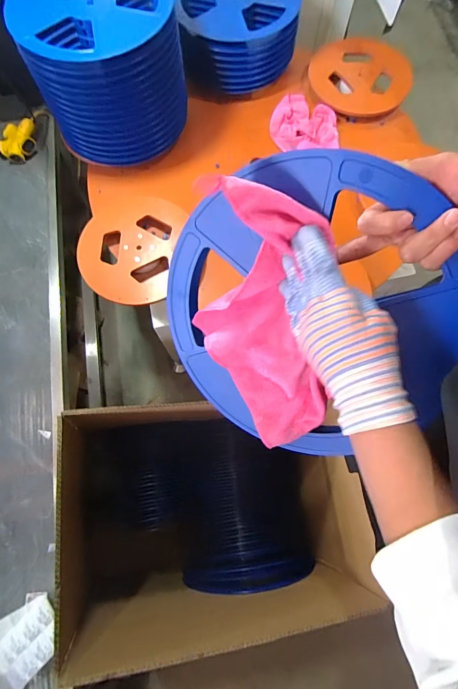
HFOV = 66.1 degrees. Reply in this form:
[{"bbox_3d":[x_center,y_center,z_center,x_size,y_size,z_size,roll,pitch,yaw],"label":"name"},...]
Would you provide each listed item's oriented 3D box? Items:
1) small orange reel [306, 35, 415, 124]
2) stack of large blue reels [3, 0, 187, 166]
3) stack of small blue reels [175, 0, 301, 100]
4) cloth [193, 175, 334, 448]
[{"bbox_3d":[0.352,-0.720,0.944,0.260,0.034,0.266,15,74,4],"label":"small orange reel"},{"bbox_3d":[-0.259,-0.608,0.777,0.313,0.244,0.288,-18,74,-6],"label":"stack of large blue reels"},{"bbox_3d":[0.019,-0.834,0.911,0.295,0.126,0.313,-7,73,-2],"label":"stack of small blue reels"},{"bbox_3d":[0.032,-0.028,0.381,0.124,0.292,0.081,-12,29,-4],"label":"cloth"}]

